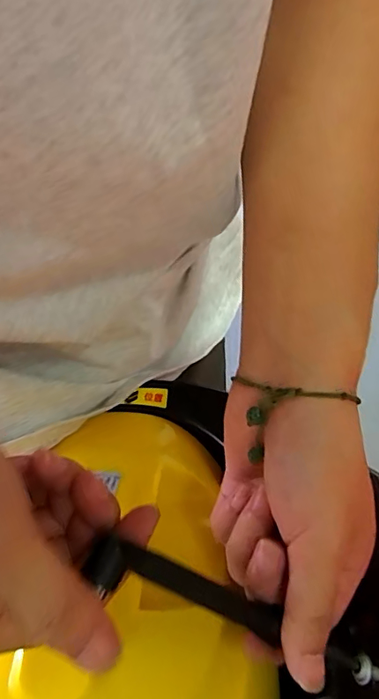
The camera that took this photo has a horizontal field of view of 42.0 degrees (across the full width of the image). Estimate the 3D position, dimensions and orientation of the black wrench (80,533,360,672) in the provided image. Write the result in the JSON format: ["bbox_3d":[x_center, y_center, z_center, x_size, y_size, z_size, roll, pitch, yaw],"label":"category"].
[{"bbox_3d":[0.023,0.112,0.205,0.145,0.014,0.014,33,25,-22],"label":"black wrench"}]

